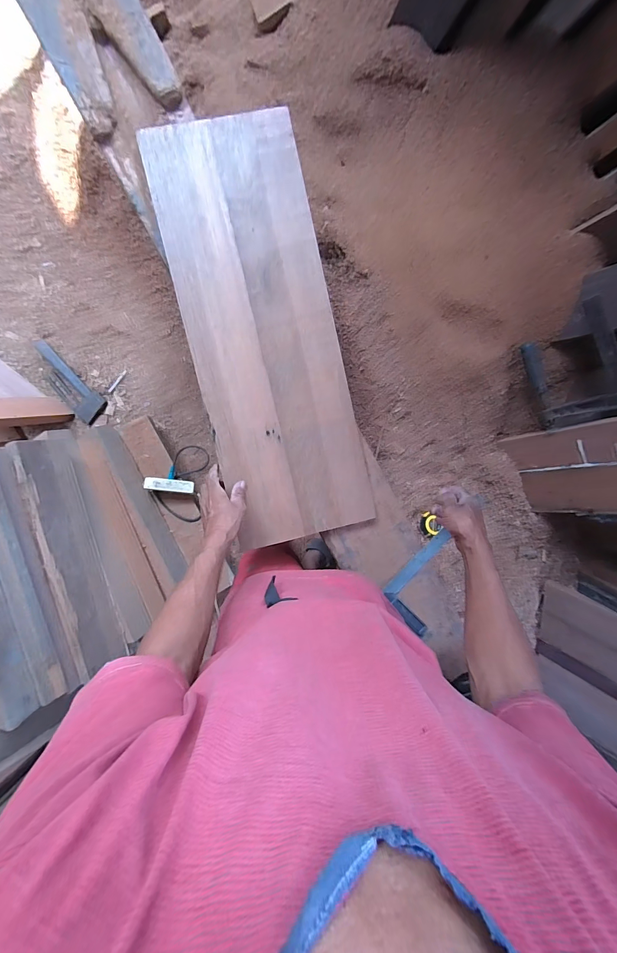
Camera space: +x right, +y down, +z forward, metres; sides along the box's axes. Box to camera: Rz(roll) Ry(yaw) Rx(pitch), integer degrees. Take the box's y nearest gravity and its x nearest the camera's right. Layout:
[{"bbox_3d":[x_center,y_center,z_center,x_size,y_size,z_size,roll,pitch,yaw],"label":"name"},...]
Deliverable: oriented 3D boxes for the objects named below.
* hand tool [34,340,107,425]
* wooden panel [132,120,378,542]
[{"bbox_3d":[-0.910,-0.351,1.299,0.345,0.023,0.111,44,92,-4],"label":"hand tool"},{"bbox_3d":[-0.083,-0.260,0.654,0.270,0.019,0.765,-14,95,-1],"label":"wooden panel"}]

